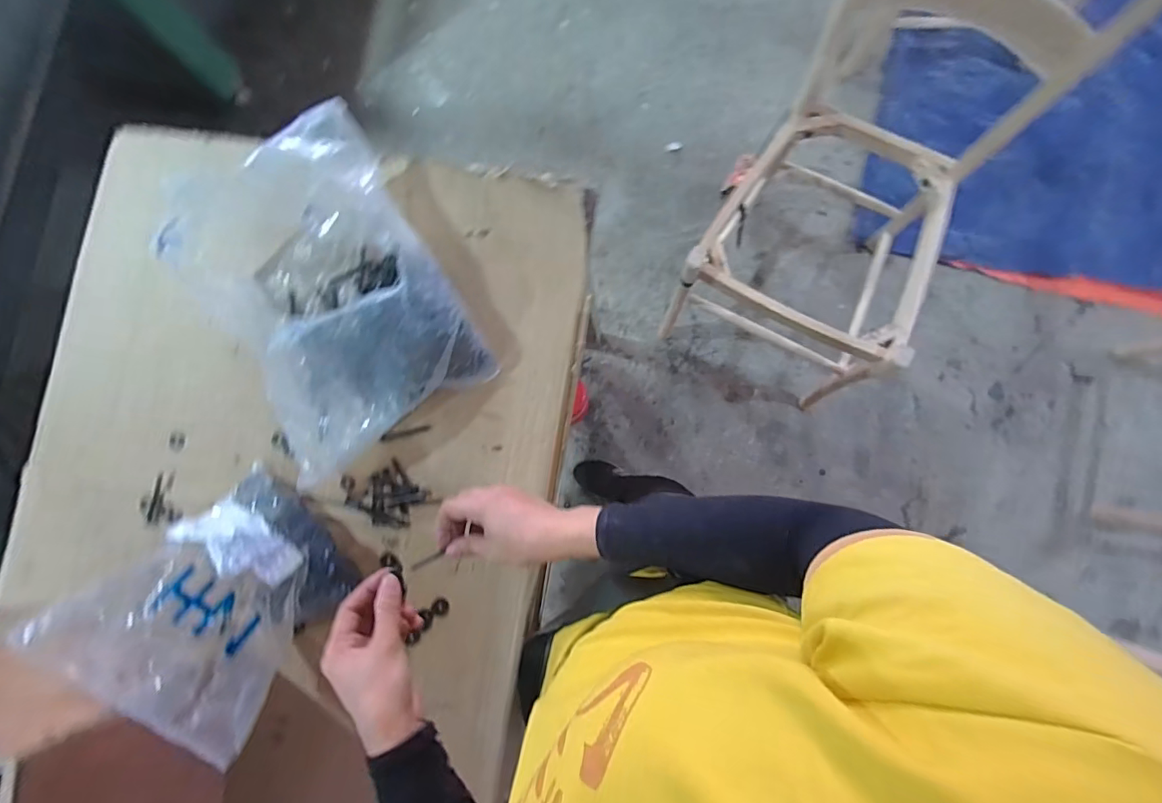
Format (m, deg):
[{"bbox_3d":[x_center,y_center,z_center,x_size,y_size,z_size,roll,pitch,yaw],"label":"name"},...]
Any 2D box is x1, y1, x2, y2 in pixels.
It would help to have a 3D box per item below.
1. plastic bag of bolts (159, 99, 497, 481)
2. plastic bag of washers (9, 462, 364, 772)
[{"bbox_3d":[-0.296,-0.120,0.589,0.260,0.126,0.340,-32,83,0],"label":"plastic bag of bolts"},{"bbox_3d":[-0.369,0.207,0.541,0.212,0.088,0.236,43,57,-8],"label":"plastic bag of washers"}]

